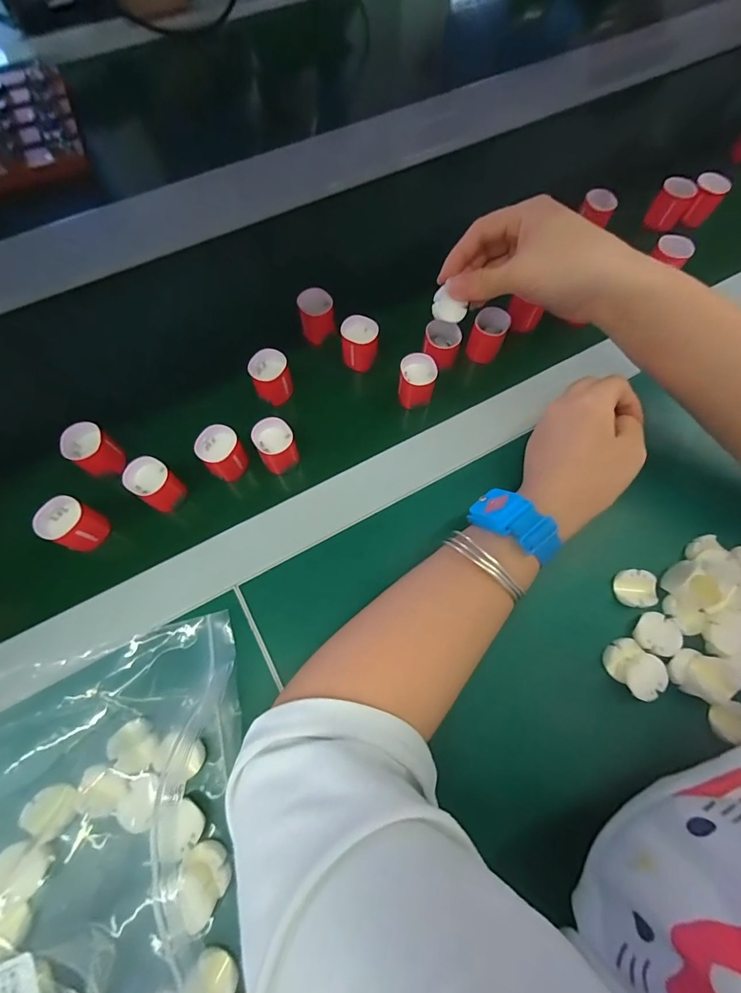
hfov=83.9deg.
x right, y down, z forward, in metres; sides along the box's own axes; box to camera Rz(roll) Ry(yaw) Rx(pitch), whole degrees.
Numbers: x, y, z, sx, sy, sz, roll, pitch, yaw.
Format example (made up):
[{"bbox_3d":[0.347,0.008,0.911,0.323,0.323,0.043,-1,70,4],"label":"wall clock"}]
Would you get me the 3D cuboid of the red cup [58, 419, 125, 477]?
[{"bbox_3d":[-0.209,-0.035,0.311,0.030,0.031,0.033,0,69,-1],"label":"red cup"}]

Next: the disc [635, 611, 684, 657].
[{"bbox_3d":[0.192,0.091,0.271,0.028,0.004,0.027,0,69,-1],"label":"disc"}]

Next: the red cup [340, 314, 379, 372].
[{"bbox_3d":[-0.009,-0.130,0.351,0.030,0.031,0.031,3,69,0],"label":"red cup"}]

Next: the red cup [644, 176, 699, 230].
[{"bbox_3d":[0.301,-0.294,0.411,0.030,0.031,0.037,35,72,12],"label":"red cup"}]

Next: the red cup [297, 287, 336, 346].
[{"bbox_3d":[-0.047,-0.157,0.359,0.028,0.034,0.027,0,69,-1],"label":"red cup"}]

